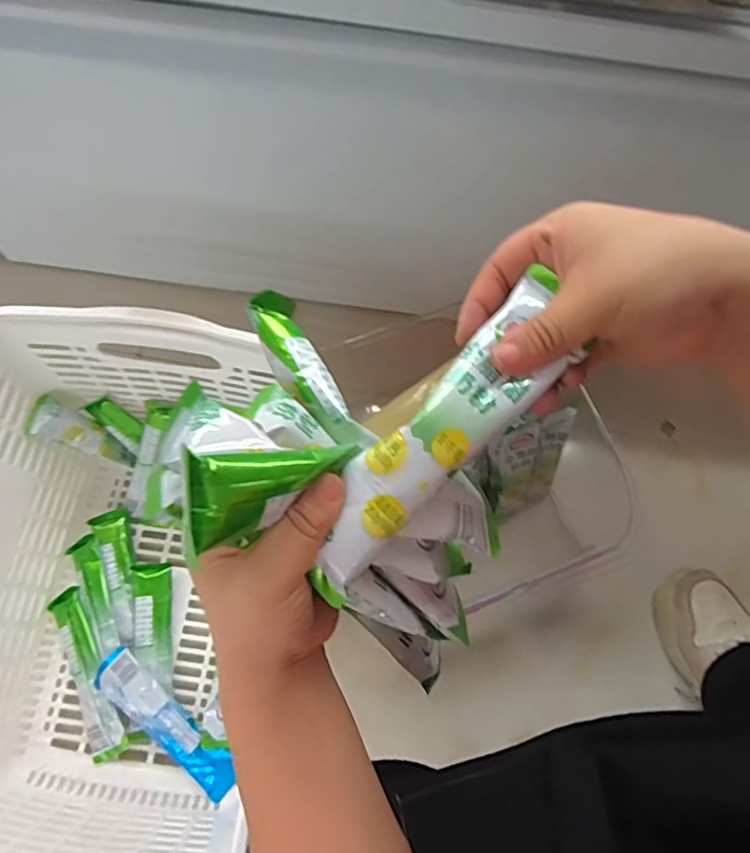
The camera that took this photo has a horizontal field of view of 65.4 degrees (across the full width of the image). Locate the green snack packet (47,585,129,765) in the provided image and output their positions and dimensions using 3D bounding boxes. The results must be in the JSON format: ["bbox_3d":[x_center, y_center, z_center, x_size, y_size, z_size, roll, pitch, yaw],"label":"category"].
[{"bbox_3d":[-0.288,0.245,0.582,0.039,0.032,0.164,-22,73,-10],"label":"green snack packet"}]

